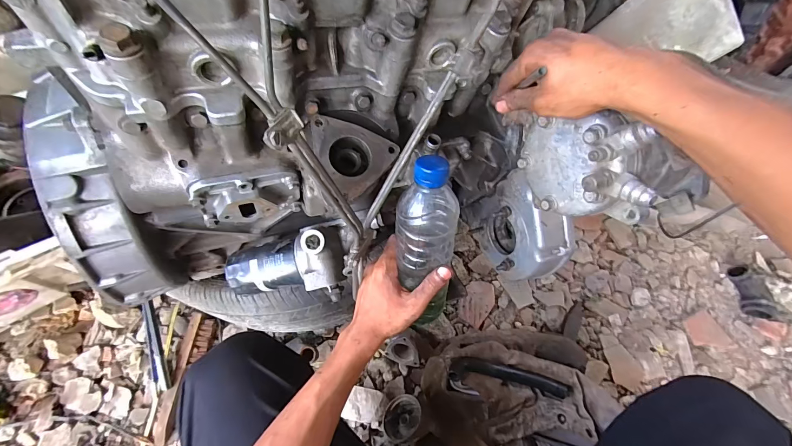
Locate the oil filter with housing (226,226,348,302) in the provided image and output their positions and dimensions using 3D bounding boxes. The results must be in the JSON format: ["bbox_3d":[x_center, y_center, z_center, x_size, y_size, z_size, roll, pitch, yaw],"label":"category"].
[{"bbox_3d":[-0.155,0.065,0.479,0.171,0.095,0.075,-12,61,14],"label":"oil filter with housing"}]

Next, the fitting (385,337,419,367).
[{"bbox_3d":[0.010,0.262,0.686,0.064,0.068,0.018,-17,14,25],"label":"fitting"}]

